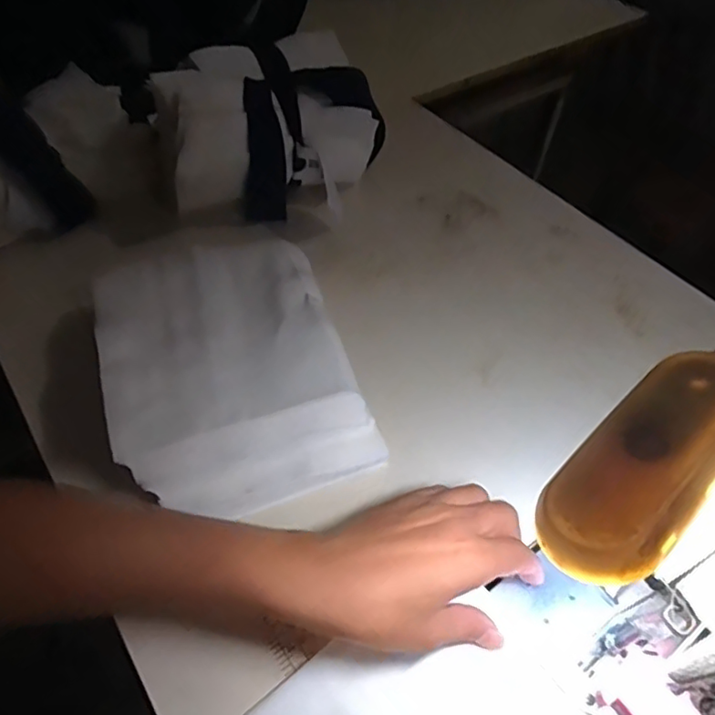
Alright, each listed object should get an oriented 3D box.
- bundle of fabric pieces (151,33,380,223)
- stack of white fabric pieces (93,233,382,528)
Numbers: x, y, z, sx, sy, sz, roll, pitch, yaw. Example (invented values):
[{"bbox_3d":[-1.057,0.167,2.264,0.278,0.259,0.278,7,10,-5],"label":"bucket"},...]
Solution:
[{"bbox_3d":[-0.079,-0.211,0.544,0.202,0.116,0.119,-3,50,-6],"label":"bundle of fabric pieces"},{"bbox_3d":[-0.094,-0.001,0.416,0.159,0.049,0.216,-16,53,-16],"label":"stack of white fabric pieces"}]

